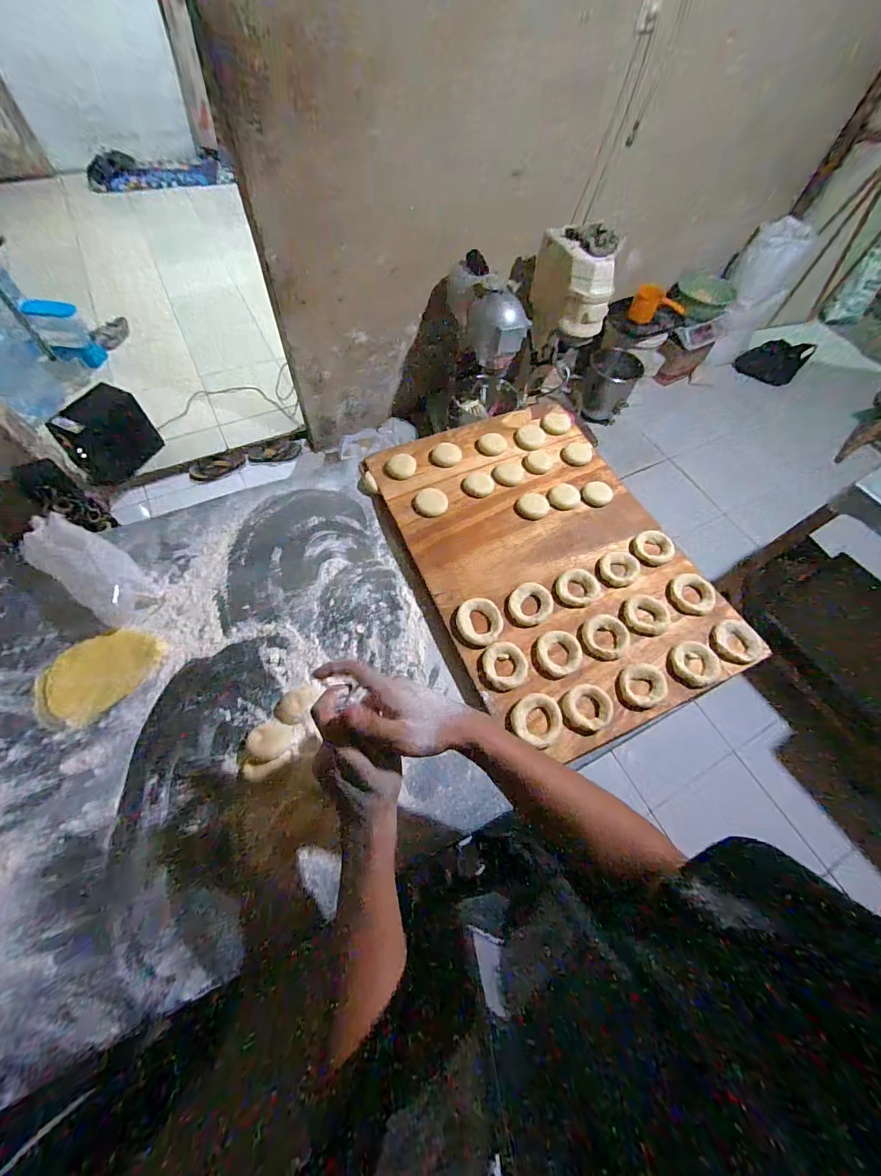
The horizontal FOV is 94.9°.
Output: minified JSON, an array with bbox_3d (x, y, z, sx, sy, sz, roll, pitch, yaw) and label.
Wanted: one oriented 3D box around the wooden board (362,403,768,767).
[{"bbox_3d":[0.170,-0.073,0.669,0.406,0.034,0.597,-20,62,-13],"label":"wooden board"}]

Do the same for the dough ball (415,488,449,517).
[{"bbox_3d":[-0.015,-0.147,0.691,0.055,0.019,0.047,2,60,0],"label":"dough ball"}]

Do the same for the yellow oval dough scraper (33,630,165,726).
[{"bbox_3d":[-0.463,0.113,0.547,0.153,0.011,0.109,-39,68,-21],"label":"yellow oval dough scraper"}]

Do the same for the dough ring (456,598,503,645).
[{"bbox_3d":[0.059,0.050,0.601,0.067,0.013,0.074,6,60,3],"label":"dough ring"}]

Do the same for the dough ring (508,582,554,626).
[{"bbox_3d":[0.137,0.025,0.612,0.064,0.019,0.077,25,62,13],"label":"dough ring"}]

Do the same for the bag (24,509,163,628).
[{"bbox_3d":[-0.515,-0.038,0.586,0.227,0.056,0.087,33,63,12],"label":"bag"}]

